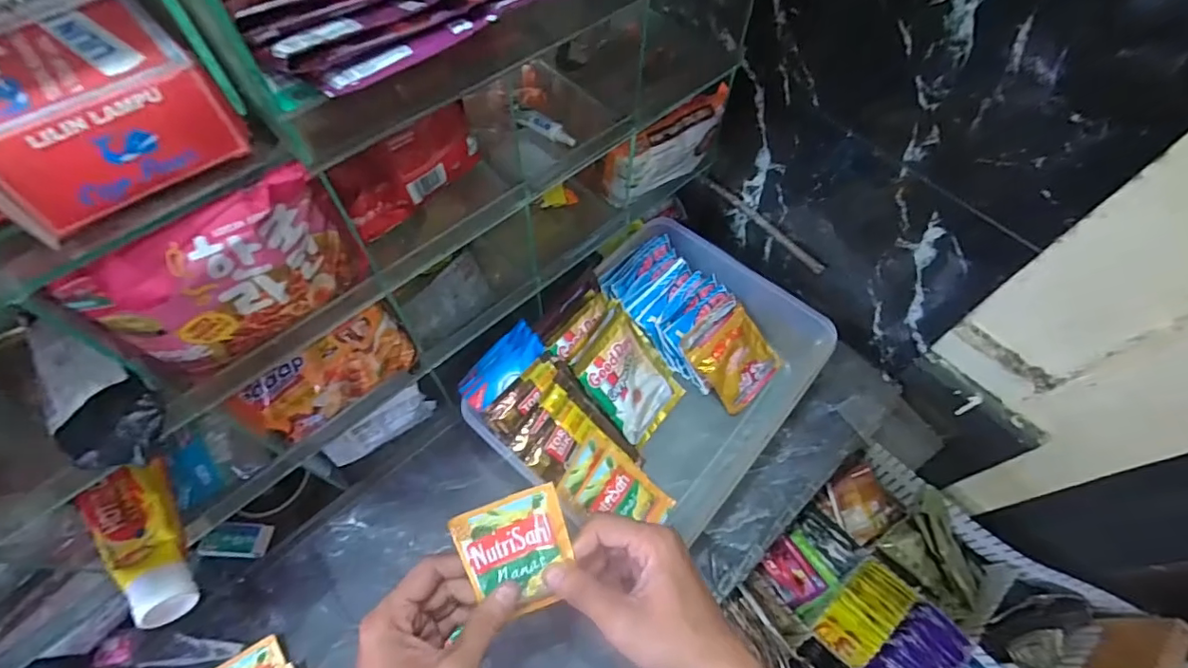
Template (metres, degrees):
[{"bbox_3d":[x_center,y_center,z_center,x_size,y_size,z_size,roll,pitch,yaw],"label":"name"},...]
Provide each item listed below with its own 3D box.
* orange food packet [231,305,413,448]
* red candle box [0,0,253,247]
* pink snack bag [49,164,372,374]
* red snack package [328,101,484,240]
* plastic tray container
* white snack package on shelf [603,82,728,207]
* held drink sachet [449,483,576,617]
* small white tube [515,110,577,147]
[{"bbox_3d":[-0.210,0.034,0.422,0.130,0.071,0.028,-35,67,-19],"label":"orange food packet"},{"bbox_3d":[-0.246,-0.126,0.251,0.089,0.038,0.157,-37,68,-20],"label":"red candle box"},{"bbox_3d":[-0.198,-0.031,0.299,0.128,0.098,0.026,-38,69,-21],"label":"pink snack bag"},{"bbox_3d":[-0.130,-0.121,0.384,0.021,0.057,0.111,41,67,19],"label":"red snack package"},{"bbox_3d":[0.070,0.044,0.558,0.247,0.111,0.330,37,66,17],"label":"plastic tray container"},{"bbox_3d":[0.079,-0.195,0.553,0.139,0.085,0.037,-30,66,-17],"label":"white snack package on shelf"},{"bbox_3d":[-0.051,0.153,0.368,0.071,0.006,0.079,-19,94,-8],"label":"held drink sachet"},{"bbox_3d":[-0.040,-0.176,0.450,0.059,0.008,0.014,30,64,14],"label":"small white tube"}]

